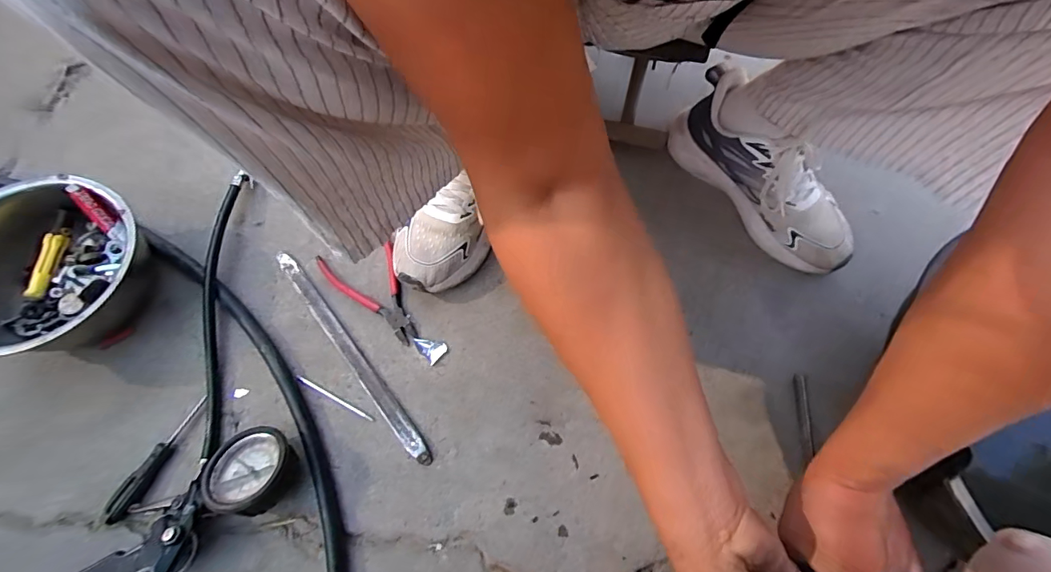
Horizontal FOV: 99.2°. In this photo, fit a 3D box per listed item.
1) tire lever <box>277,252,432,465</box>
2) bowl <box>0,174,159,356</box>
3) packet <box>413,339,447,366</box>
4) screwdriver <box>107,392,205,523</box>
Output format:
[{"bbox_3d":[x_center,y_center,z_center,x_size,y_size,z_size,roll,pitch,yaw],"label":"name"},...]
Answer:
[{"bbox_3d":[-0.189,0.071,0.483,0.019,0.008,0.285,-37,75,-15],"label":"tire lever"},{"bbox_3d":[-0.479,-0.011,0.459,0.178,0.100,0.176,1,69,-3],"label":"bowl"},{"bbox_3d":[-0.104,0.066,0.492,0.025,0.004,0.034,-41,76,-16],"label":"packet"},{"bbox_3d":[-0.352,0.164,0.429,0.017,0.017,0.119,19,69,5],"label":"screwdriver"}]

